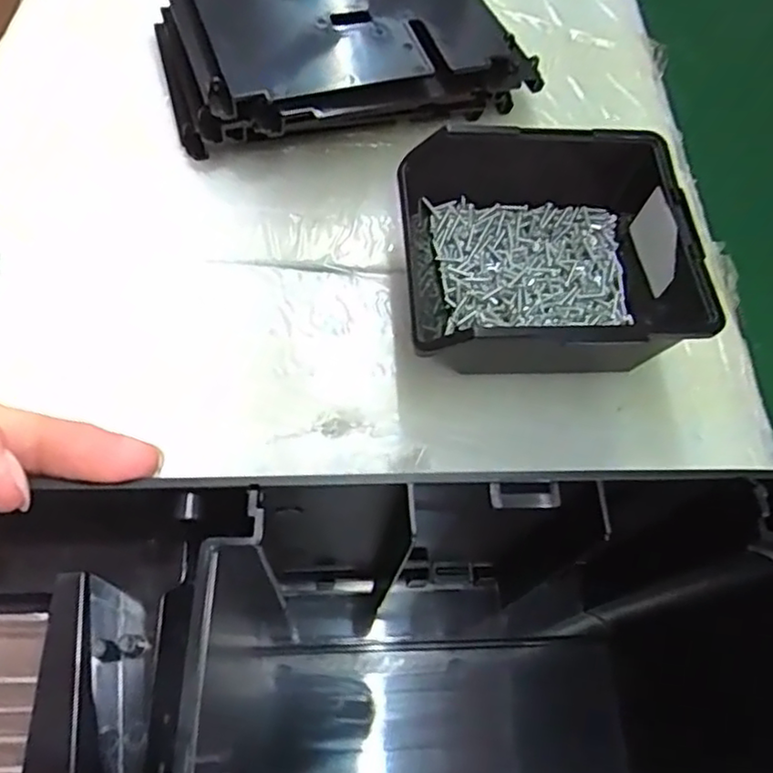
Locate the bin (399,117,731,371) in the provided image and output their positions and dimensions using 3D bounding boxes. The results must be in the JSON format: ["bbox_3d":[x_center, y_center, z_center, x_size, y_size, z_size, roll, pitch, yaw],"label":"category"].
[{"bbox_3d":[0.076,-0.061,0.327,0.130,0.056,0.122,-1,63,-6],"label":"bin"}]

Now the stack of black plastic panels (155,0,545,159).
[{"bbox_3d":[-0.028,-0.204,0.400,0.208,0.054,0.142,-21,66,-15],"label":"stack of black plastic panels"}]

